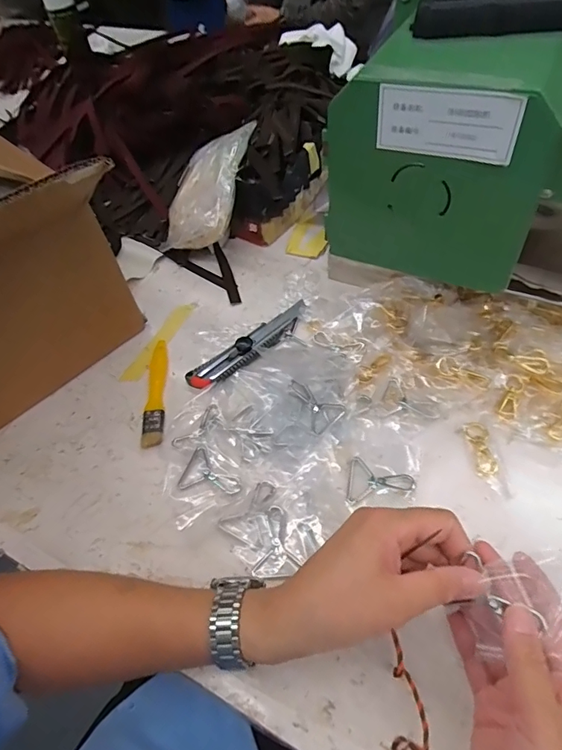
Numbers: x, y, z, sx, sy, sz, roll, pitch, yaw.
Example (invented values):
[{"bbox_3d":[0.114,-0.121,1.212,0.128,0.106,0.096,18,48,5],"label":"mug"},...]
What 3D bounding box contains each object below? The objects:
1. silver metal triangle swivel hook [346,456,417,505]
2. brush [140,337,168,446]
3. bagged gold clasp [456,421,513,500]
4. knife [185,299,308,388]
[{"bbox_3d":[0.098,0.105,0.444,0.063,0.009,0.049,8,55,13],"label":"silver metal triangle swivel hook"},{"bbox_3d":[-0.147,0.017,0.538,0.023,0.009,0.156,-8,53,1],"label":"brush"},{"bbox_3d":[0.205,0.082,0.450,0.028,0.004,0.083,-12,54,-2],"label":"bagged gold clasp"},{"bbox_3d":[-0.037,-0.038,0.561,0.175,0.017,0.037,-40,59,-21],"label":"knife"}]

